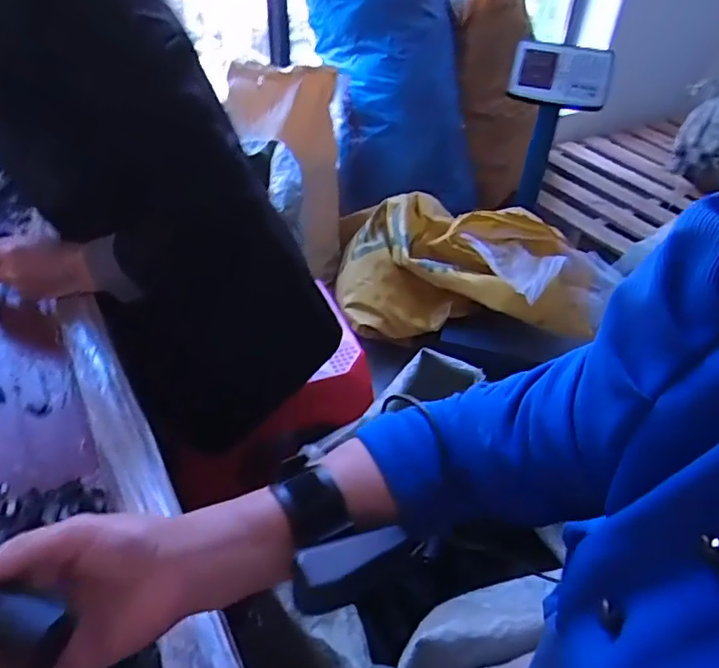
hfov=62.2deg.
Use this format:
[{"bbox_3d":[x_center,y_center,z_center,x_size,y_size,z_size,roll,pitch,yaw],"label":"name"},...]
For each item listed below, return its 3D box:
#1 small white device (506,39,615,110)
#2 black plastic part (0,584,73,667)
[{"bbox_3d":[0.520,-0.669,1.543,0.247,0.147,0.061,10,24,3],"label":"small white device"},{"bbox_3d":[-0.171,0.133,0.279,0.064,0.024,0.021,18,42,0],"label":"black plastic part"}]

